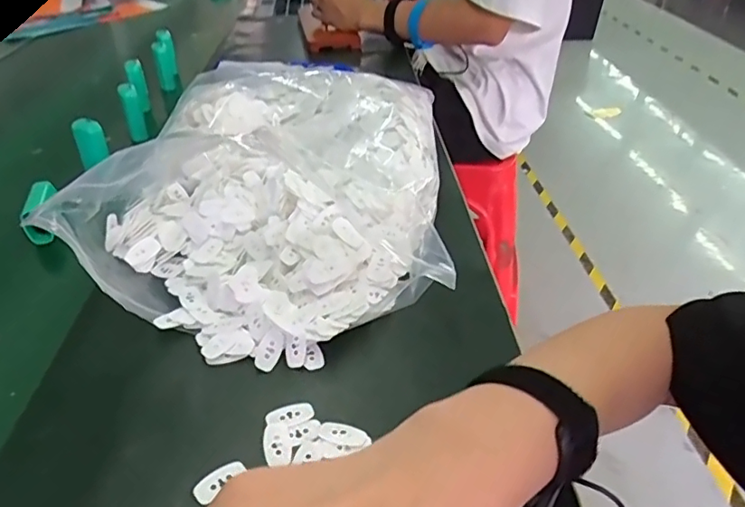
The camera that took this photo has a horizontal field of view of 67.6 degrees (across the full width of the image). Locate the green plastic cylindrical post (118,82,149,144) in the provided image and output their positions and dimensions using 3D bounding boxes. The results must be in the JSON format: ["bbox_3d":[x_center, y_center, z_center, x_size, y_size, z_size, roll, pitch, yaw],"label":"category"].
[{"bbox_3d":[-0.304,-0.179,0.710,0.024,0.075,0.016,-14,37,-19],"label":"green plastic cylindrical post"}]

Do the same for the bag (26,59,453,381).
[{"bbox_3d":[-0.090,-0.083,0.570,0.314,0.100,0.452,1,35,1],"label":"bag"}]

